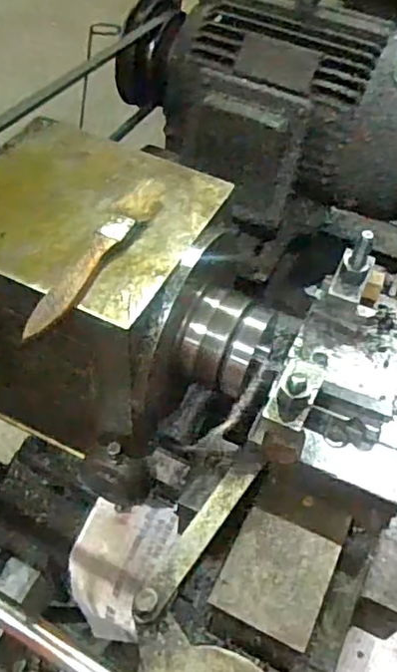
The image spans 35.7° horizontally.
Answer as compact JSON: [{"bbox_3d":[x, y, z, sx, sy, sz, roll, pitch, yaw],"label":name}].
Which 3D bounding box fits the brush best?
[{"bbox_3d":[-0.064,-0.054,0.390,0.021,0.012,0.148,24,54,14],"label":"brush"}]

